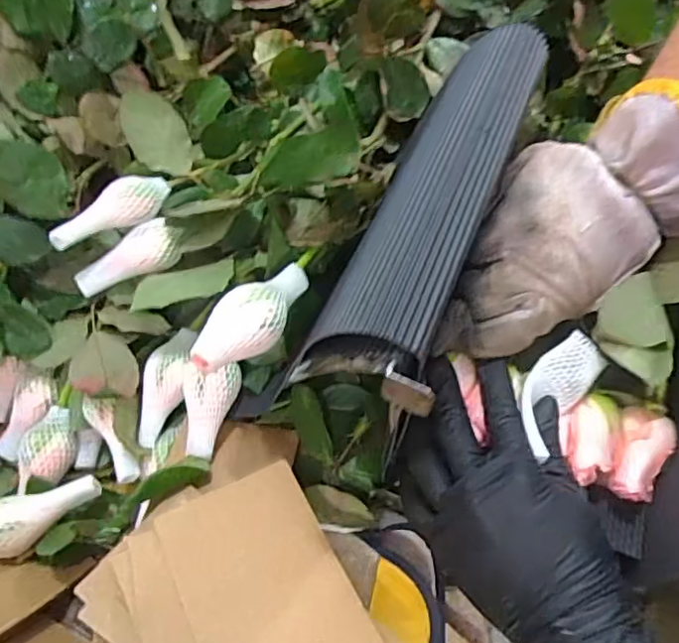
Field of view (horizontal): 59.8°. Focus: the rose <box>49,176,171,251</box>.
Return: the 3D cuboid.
[{"bbox_3d":[-0.152,-0.073,0.397,0.085,0.026,0.022,-38,64,-19],"label":"rose"}]

